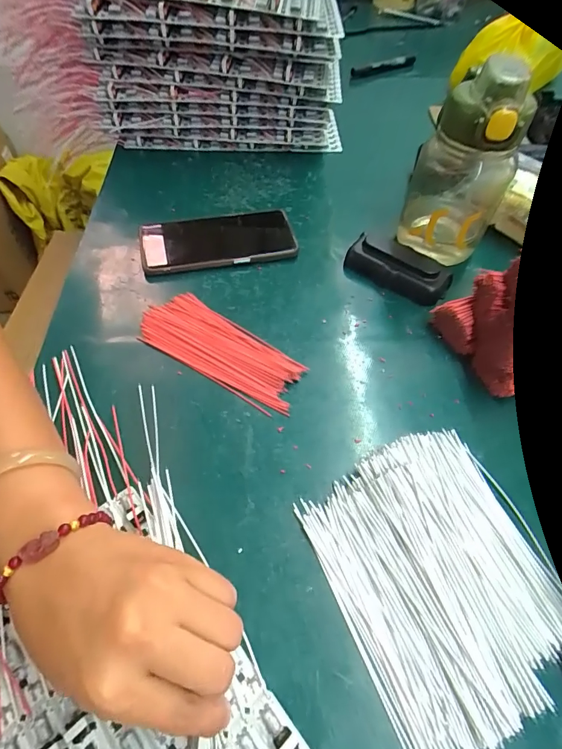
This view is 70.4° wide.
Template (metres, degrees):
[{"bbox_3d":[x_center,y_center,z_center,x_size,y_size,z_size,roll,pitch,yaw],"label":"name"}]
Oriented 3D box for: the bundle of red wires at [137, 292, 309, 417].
[{"bbox_3d":[-0.053,-0.024,0.354,0.151,0.008,0.063,28,59,14],"label":"bundle of red wires"}]

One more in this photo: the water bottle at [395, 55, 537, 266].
[{"bbox_3d":[0.177,-0.194,0.386,0.091,0.171,0.094,22,58,11],"label":"water bottle"}]

